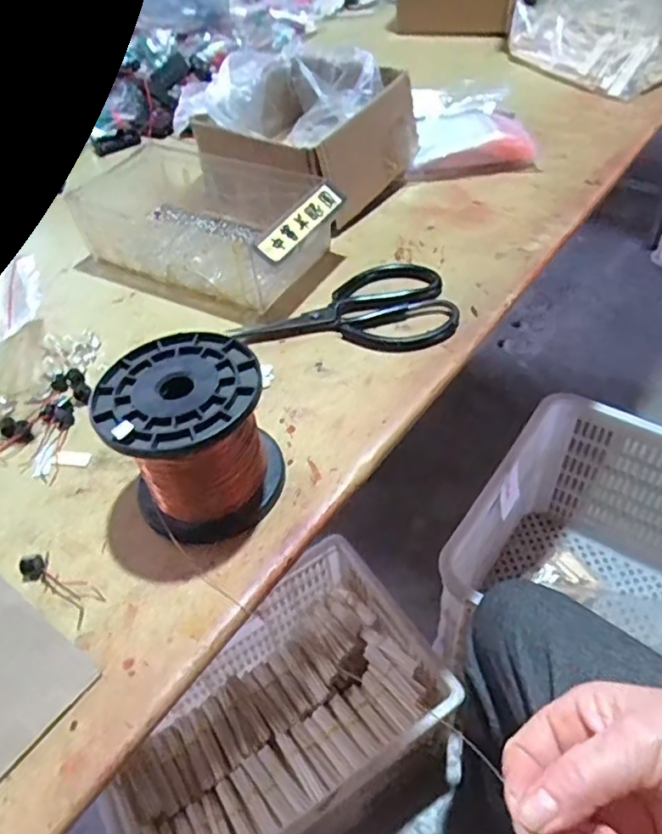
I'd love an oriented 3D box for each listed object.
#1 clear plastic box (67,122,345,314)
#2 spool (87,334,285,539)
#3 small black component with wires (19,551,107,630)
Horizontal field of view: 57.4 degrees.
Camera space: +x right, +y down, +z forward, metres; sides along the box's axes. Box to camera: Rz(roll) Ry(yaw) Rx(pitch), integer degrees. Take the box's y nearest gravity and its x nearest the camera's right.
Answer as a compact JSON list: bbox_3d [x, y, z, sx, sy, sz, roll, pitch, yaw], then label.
[{"bbox_3d":[-0.125,-0.190,0.572,0.264,0.065,0.149,22,53,25],"label":"clear plastic box"},{"bbox_3d":[-0.084,0.013,0.374,0.092,0.089,0.092,-3,47,3],"label":"spool"},{"bbox_3d":[-0.160,0.097,0.356,0.059,0.009,0.020,25,54,27],"label":"small black component with wires"}]

